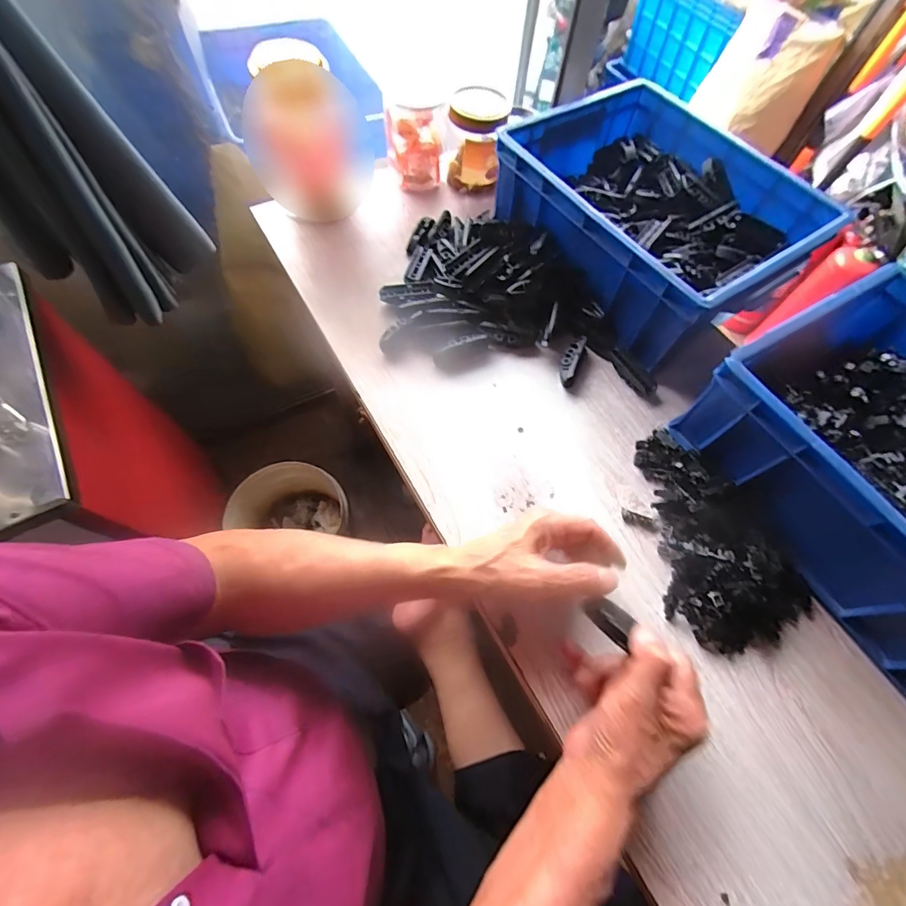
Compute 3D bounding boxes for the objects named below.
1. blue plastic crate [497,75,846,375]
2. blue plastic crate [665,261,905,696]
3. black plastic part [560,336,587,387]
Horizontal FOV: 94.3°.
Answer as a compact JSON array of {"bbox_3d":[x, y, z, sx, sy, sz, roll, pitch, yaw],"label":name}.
[{"bbox_3d":[0.248,-0.305,0.535,0.271,0.100,0.342,-31,70,-16],"label":"blue plastic crate"},{"bbox_3d":[0.433,0.014,0.398,0.262,0.115,0.326,-28,69,-15],"label":"blue plastic crate"},{"bbox_3d":[0.143,-0.115,0.507,0.020,0.018,0.069,22,65,7],"label":"black plastic part"}]

